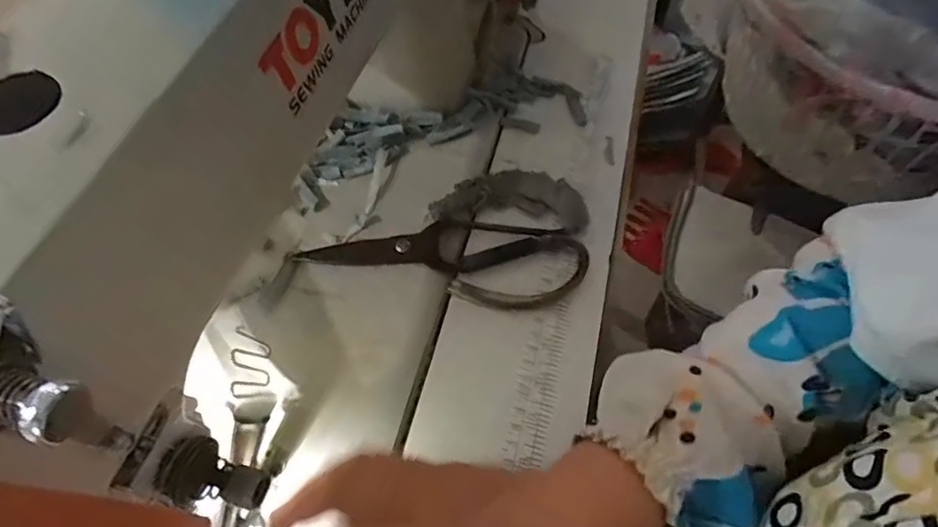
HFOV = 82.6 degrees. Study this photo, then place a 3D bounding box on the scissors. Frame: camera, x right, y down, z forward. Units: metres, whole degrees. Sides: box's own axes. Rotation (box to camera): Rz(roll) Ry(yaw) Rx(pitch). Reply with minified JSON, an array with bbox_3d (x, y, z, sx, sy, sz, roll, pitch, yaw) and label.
[{"bbox_3d":[-0.018,-0.005,0.364,0.189,0.011,0.070,7,60,7],"label":"scissors"}]

